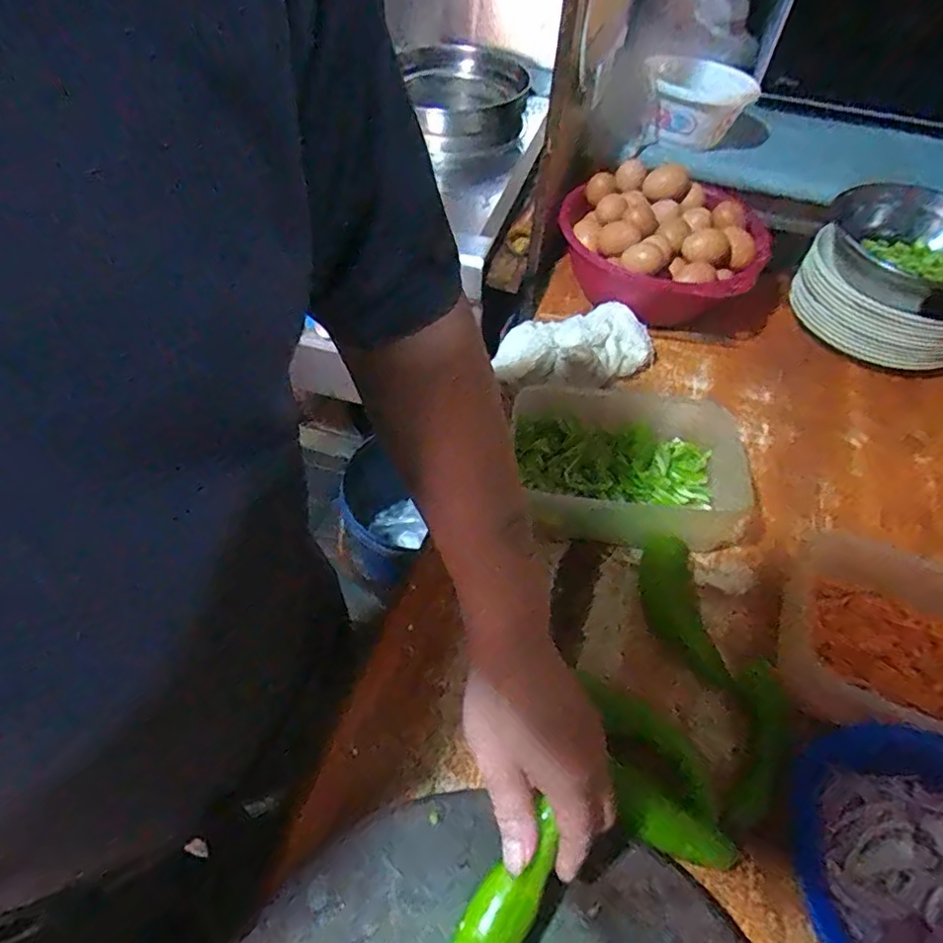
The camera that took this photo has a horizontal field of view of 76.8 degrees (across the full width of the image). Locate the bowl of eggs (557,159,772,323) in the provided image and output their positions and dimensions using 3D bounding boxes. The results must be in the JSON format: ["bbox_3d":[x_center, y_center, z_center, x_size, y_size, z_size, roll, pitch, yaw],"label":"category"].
[{"bbox_3d":[0.231,-0.281,0.756,0.258,0.131,0.204,21,54,12],"label":"bowl of eggs"}]

